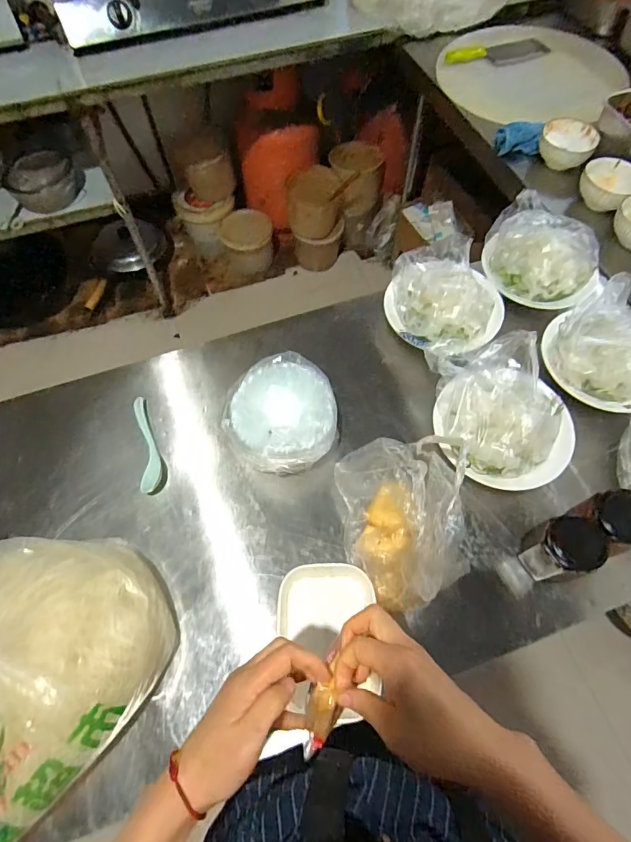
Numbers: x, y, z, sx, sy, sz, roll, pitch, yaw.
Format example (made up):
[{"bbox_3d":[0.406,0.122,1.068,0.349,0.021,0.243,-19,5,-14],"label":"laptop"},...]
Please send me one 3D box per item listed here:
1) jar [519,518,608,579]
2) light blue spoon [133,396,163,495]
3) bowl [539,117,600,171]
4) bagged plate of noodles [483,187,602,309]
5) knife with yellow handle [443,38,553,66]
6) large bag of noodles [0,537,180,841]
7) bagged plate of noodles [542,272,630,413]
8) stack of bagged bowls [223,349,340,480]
[{"bbox_3d":[0.303,0.158,0.564,0.069,0.098,0.063,0,62,1],"label":"jar"},{"bbox_3d":[-0.253,0.032,0.681,0.032,0.017,0.157,-13,63,-6],"label":"light blue spoon"},{"bbox_3d":[0.541,-0.593,0.974,0.112,0.054,0.110,0,62,1],"label":"bowl"},{"bbox_3d":[0.378,-0.286,0.754,0.159,0.090,0.197,-38,68,-17],"label":"bagged plate of noodles"},{"bbox_3d":[0.489,-0.976,1.196,0.286,0.027,0.086,-21,69,-15],"label":"knife with yellow handle"},{"bbox_3d":[-0.358,0.268,0.465,0.279,0.158,0.369,40,70,19],"label":"large bag of noodles"},{"bbox_3d":[0.436,-0.113,0.659,0.159,0.077,0.165,0,62,1],"label":"bagged plate of noodles"},{"bbox_3d":[-0.050,-0.004,0.660,0.158,0.089,0.163,-13,63,-6],"label":"stack of bagged bowls"}]

